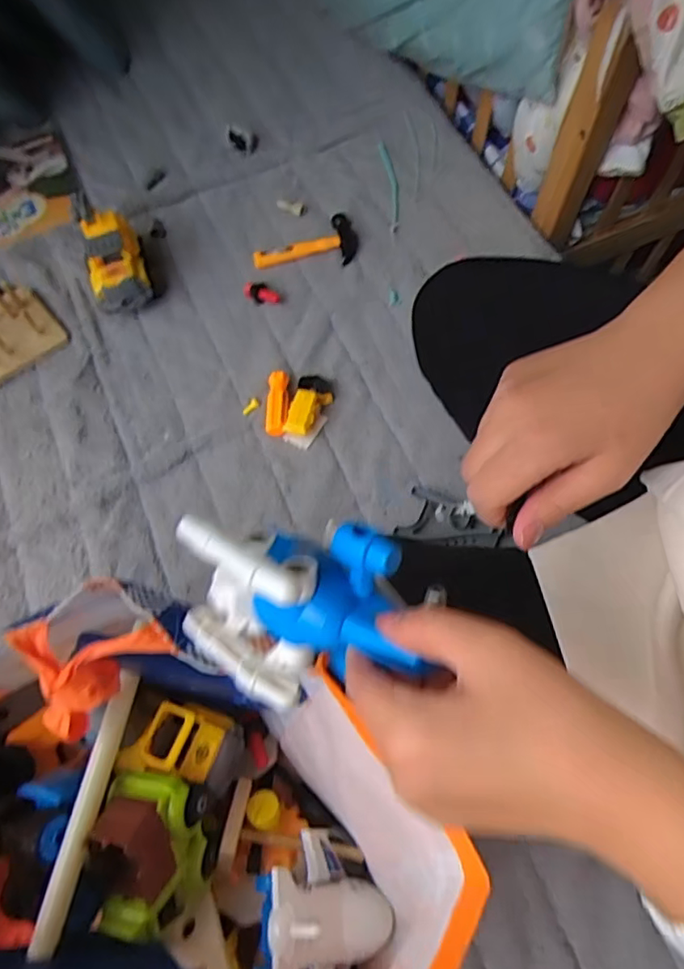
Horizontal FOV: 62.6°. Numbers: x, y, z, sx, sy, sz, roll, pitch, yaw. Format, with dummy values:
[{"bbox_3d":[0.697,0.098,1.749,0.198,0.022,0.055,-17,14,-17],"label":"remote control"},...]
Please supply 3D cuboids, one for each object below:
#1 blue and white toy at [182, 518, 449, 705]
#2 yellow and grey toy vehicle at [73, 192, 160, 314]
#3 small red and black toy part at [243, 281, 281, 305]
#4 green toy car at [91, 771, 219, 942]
[{"bbox_3d":[-0.030,0.064,0.291,0.144,0.070,0.089,-5,78,26],"label":"blue and white toy"},{"bbox_3d":[-0.293,-0.298,0.733,0.075,0.080,0.134,-16,70,-5],"label":"yellow and grey toy vehicle"},{"bbox_3d":[-0.109,-0.255,0.750,0.062,0.016,0.024,24,74,23],"label":"small red and black toy part"},{"bbox_3d":[-0.138,0.258,0.410,0.073,0.075,0.093,-6,67,1],"label":"green toy car"}]

